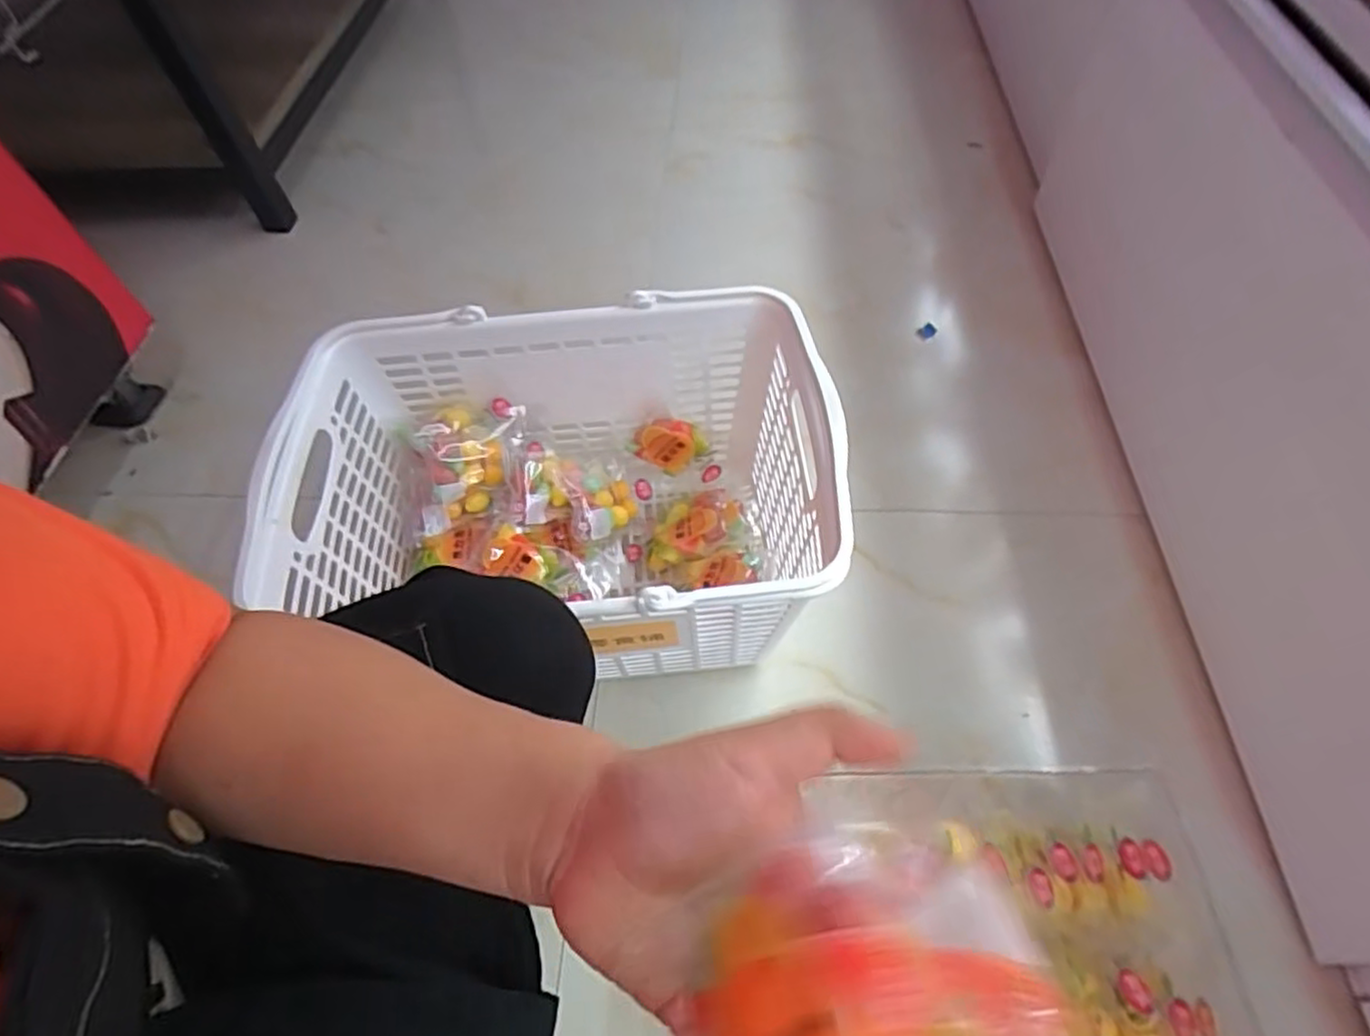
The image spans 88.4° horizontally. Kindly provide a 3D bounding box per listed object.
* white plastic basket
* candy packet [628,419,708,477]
[{"bbox_3d":[-0.100,-0.008,0.645,0.437,0.222,0.307,-6,57,0],"label":"white plastic basket"},{"bbox_3d":[-0.017,-0.072,0.729,0.076,0.063,0.025,-2,57,2],"label":"candy packet"}]

